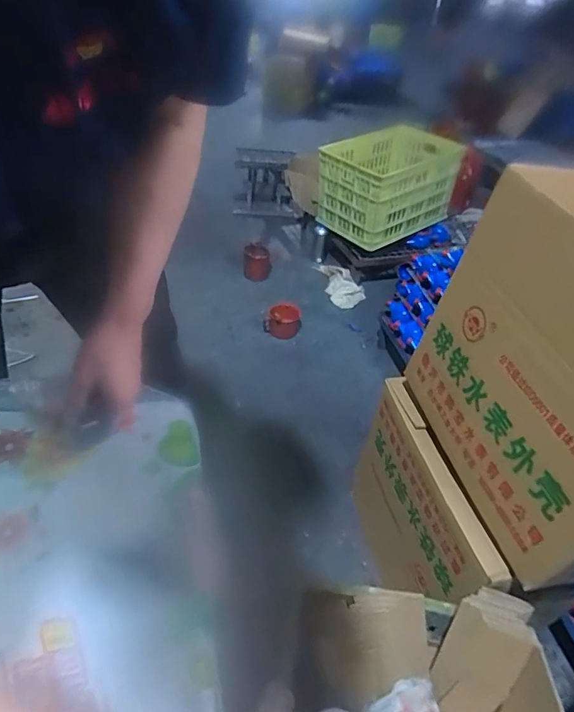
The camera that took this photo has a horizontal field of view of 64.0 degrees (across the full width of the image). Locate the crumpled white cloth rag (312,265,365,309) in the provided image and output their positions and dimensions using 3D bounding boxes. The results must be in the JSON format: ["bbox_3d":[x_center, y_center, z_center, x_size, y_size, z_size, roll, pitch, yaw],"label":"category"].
[{"bbox_3d":[0.221,-0.323,1.941,0.121,0.082,0.323,-9,43,-17],"label":"crumpled white cloth rag"}]

